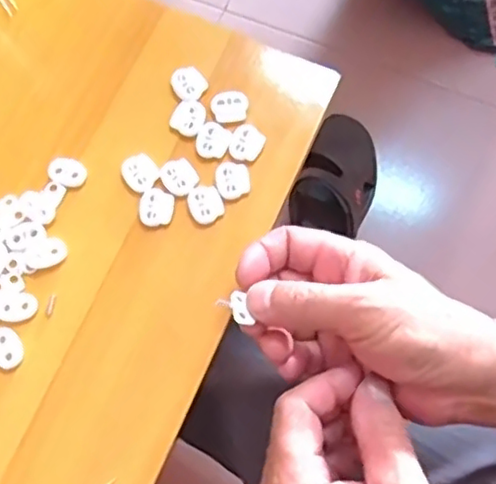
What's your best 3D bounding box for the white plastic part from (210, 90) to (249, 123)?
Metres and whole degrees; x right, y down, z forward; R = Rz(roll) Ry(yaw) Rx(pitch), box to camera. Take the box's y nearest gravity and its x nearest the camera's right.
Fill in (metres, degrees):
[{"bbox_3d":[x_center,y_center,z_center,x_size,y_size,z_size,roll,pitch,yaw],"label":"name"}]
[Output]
[{"bbox_3d":[-0.011,-0.083,0.400,0.022,0.004,0.021,-7,75,-1],"label":"white plastic part"}]

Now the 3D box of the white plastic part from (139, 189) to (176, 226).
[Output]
[{"bbox_3d":[-0.053,-0.021,0.382,0.021,0.004,0.021,0,75,1],"label":"white plastic part"}]

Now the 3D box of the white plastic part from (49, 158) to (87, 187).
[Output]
[{"bbox_3d":[-0.108,-0.042,0.392,0.022,0.004,0.017,11,76,4],"label":"white plastic part"}]

